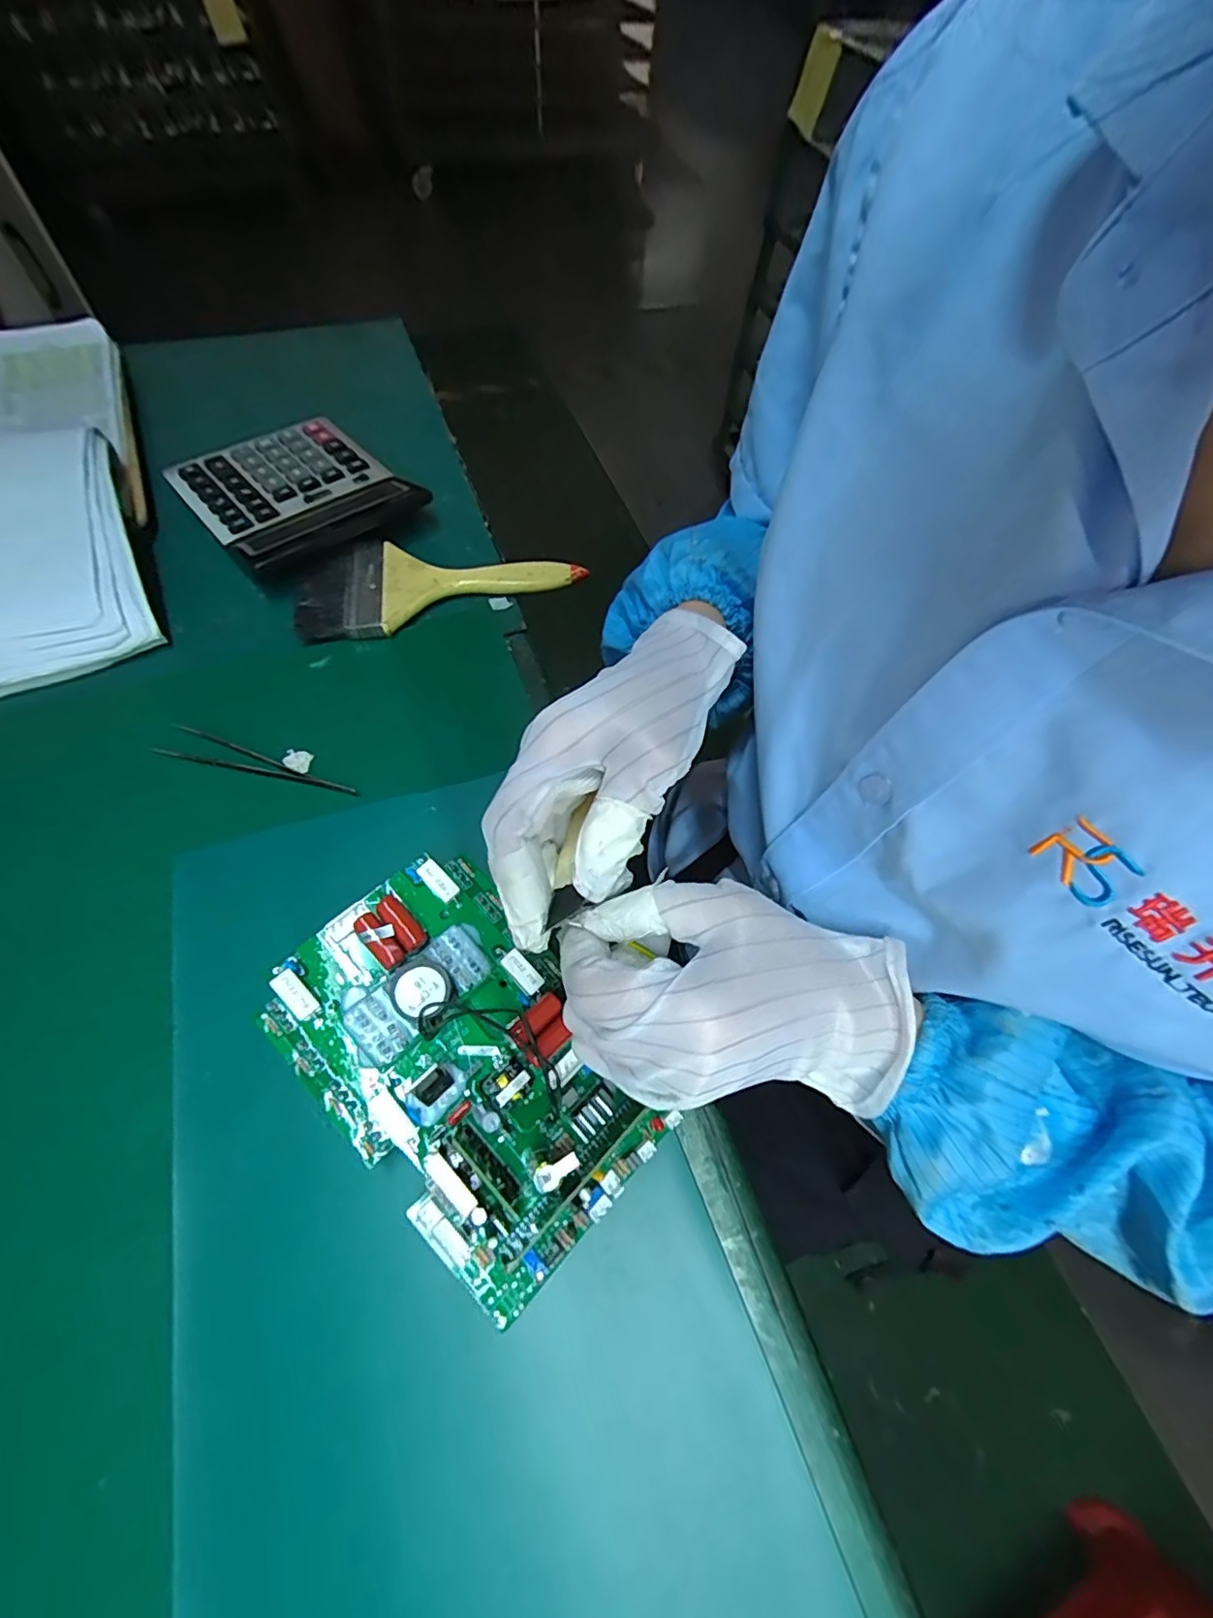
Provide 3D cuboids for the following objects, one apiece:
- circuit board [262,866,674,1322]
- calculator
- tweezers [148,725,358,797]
[{"bbox_3d":[-0.061,0.111,0.257,0.109,0.031,0.175,-40,83,-22],"label":"circuit board"},{"bbox_3d":[-0.247,-0.256,0.464,0.141,0.023,0.169,-37,70,-21],"label":"calculator"},{"bbox_3d":[-0.218,-0.025,0.362,0.129,0.004,0.020,19,62,6],"label":"tweezers"}]

